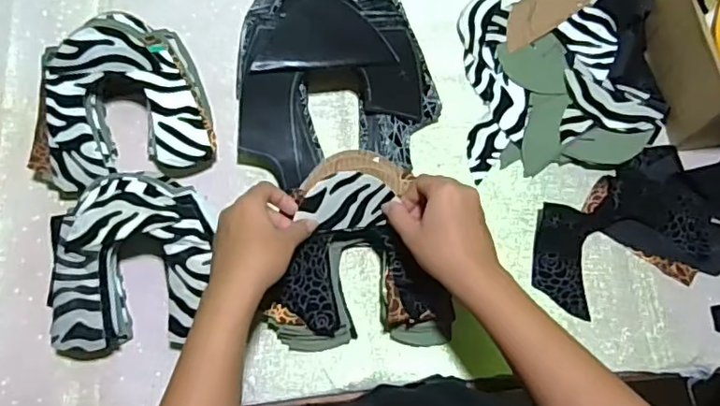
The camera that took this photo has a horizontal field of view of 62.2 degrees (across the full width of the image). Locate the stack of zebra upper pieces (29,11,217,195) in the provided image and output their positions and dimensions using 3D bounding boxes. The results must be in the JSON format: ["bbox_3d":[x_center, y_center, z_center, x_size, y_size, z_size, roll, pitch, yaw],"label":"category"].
[{"bbox_3d":[-0.247,-0.107,0.606,0.179,0.087,0.167,-10,73,-3],"label":"stack of zebra upper pieces"}]

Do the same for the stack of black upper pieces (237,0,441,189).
[{"bbox_3d":[-0.021,-0.127,0.603,0.191,0.096,0.199,6,73,2],"label":"stack of black upper pieces"}]

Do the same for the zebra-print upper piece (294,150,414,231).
[{"bbox_3d":[-0.007,-0.012,0.545,0.092,0.025,0.066,-3,73,0],"label":"zebra-print upper piece"}]

